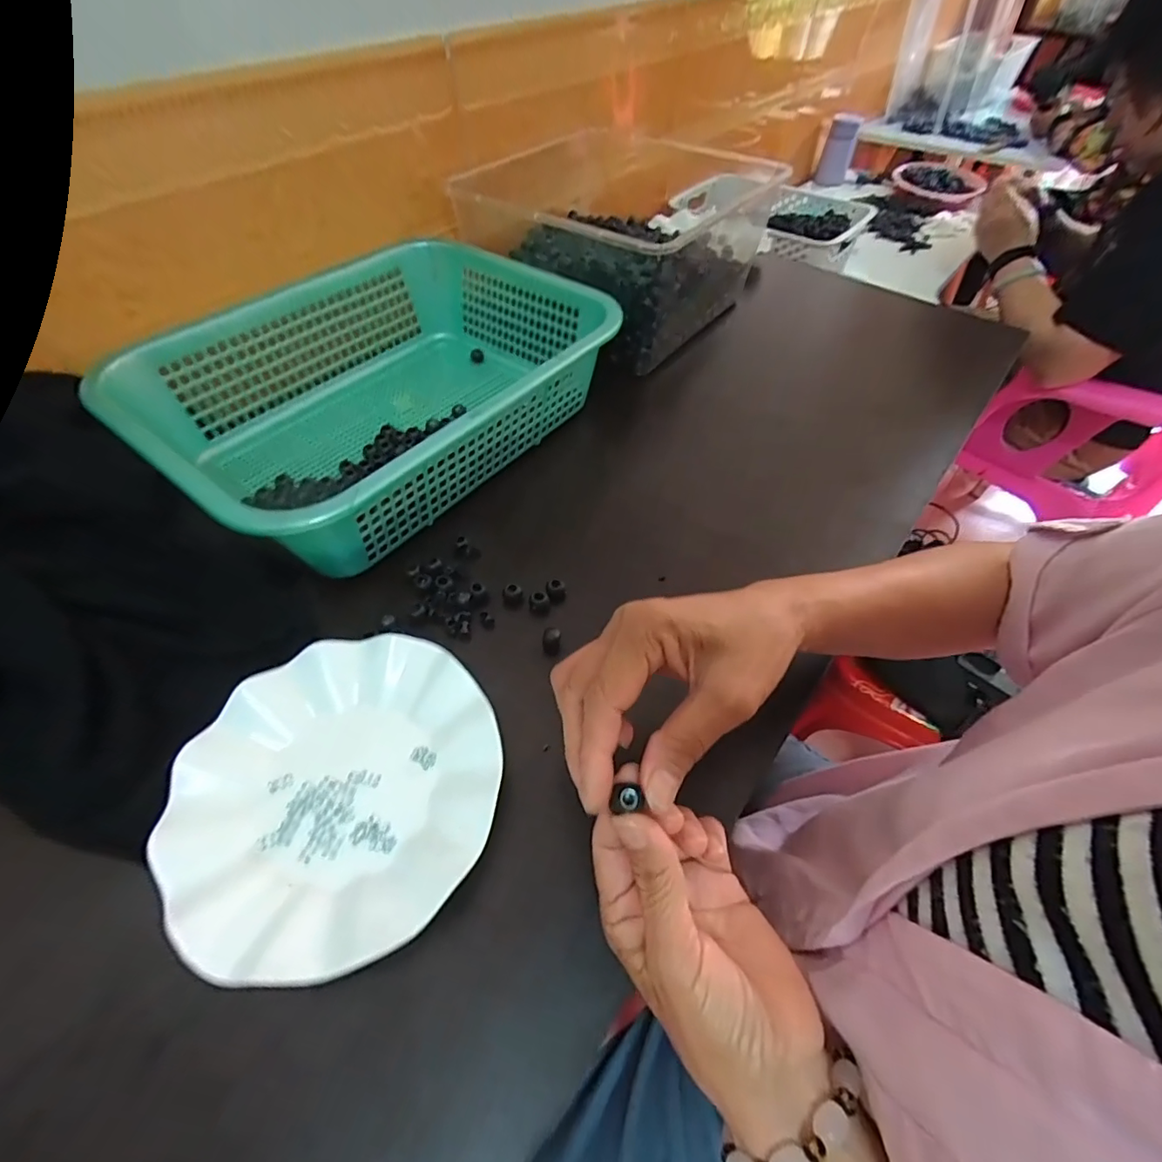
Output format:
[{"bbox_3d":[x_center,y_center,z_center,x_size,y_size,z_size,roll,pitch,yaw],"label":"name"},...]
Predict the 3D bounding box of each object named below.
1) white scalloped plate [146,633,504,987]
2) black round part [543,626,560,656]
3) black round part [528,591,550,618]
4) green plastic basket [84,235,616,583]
[{"bbox_3d":[-0.142,0.121,0.312,0.179,0.021,0.180,0,53,0],"label":"white scalloped plate"},{"bbox_3d":[-0.022,0.045,0.383,0.013,0.018,0.013,0,53,0],"label":"black round part"},{"bbox_3d":[-0.032,0.018,0.404,0.016,0.018,0.012,-7,53,-6],"label":"black round part"},{"bbox_3d":[-0.177,-0.174,0.490,0.285,0.108,0.380,32,59,22],"label":"green plastic basket"}]

